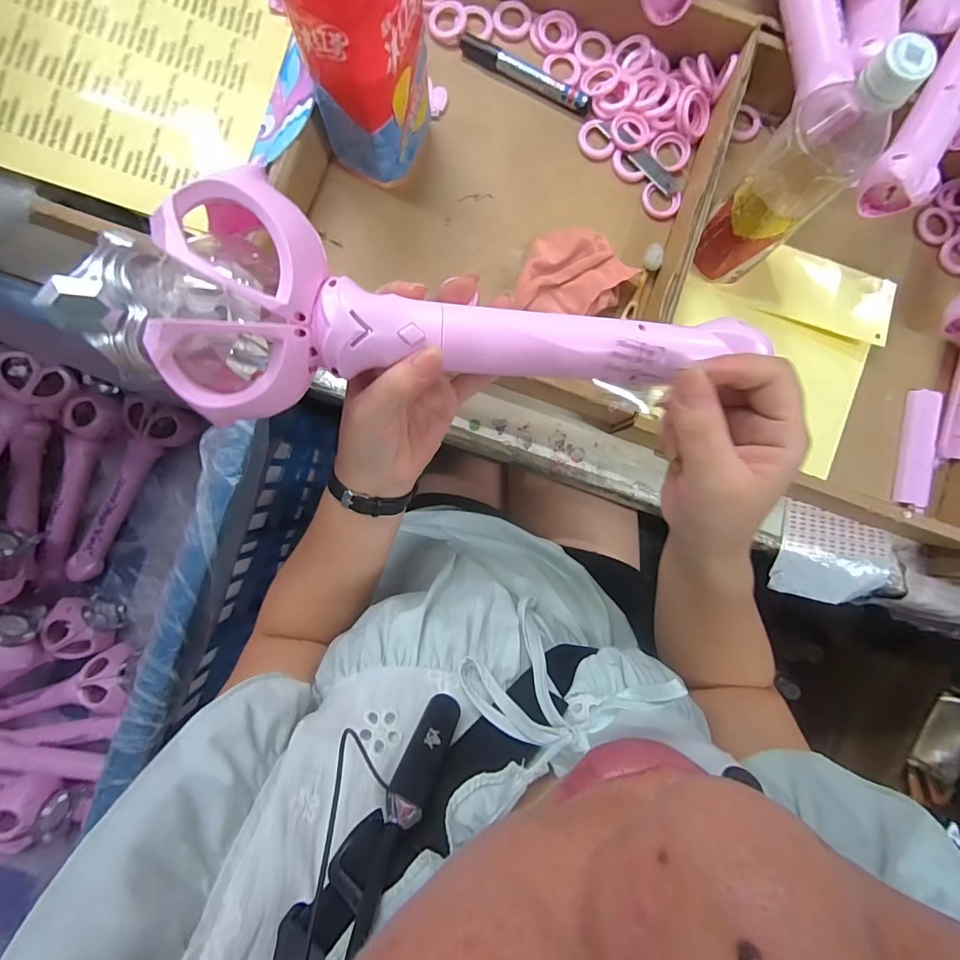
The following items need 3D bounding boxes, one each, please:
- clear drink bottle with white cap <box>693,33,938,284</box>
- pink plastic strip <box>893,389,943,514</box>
[{"bbox_3d":[0.239,-0.230,0.330,0.065,0.177,0.069,44,88,-1],"label":"clear drink bottle with white cap"},{"bbox_3d":[0.430,-0.030,0.425,0.030,0.006,0.116,8,86,18],"label":"pink plastic strip"}]

